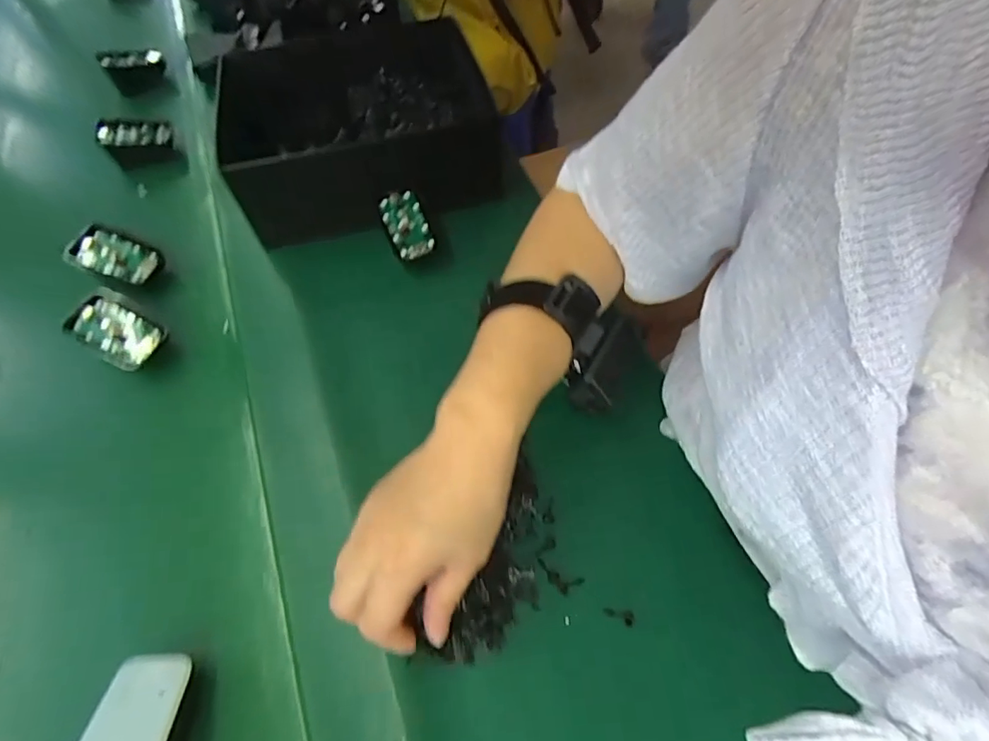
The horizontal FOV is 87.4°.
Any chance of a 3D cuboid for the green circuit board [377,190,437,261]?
[{"bbox_3d":[-0.077,-0.128,0.458,0.036,0.009,0.063,-21,82,-10],"label":"green circuit board"}]

